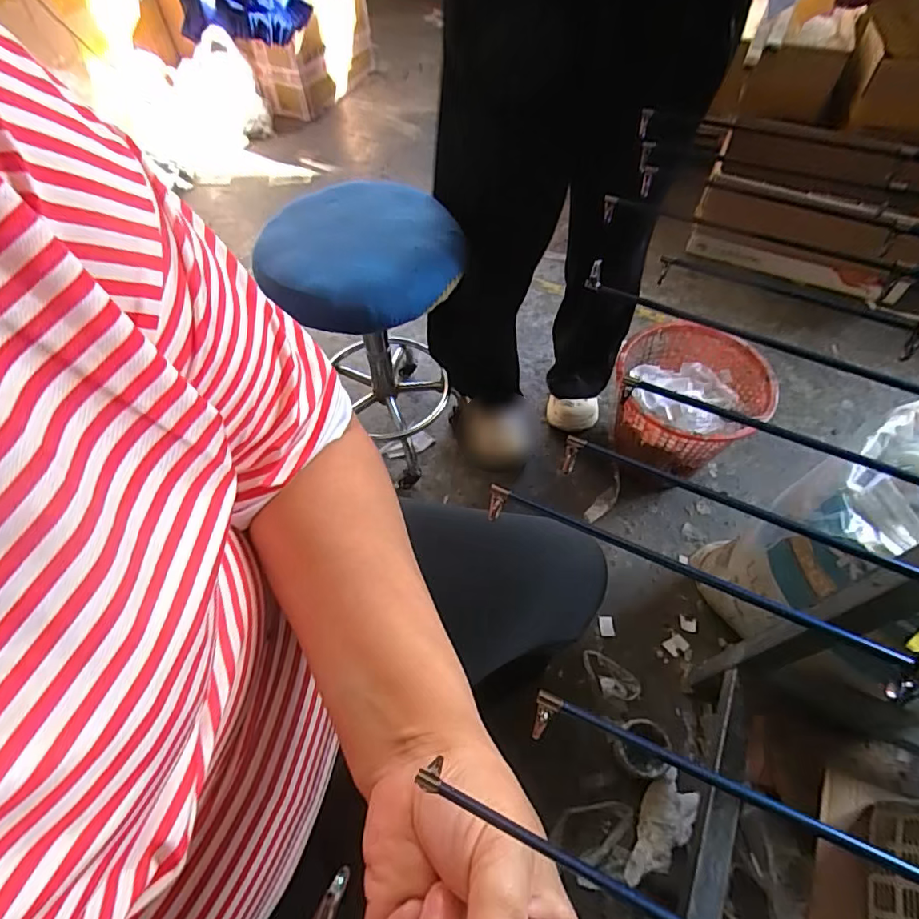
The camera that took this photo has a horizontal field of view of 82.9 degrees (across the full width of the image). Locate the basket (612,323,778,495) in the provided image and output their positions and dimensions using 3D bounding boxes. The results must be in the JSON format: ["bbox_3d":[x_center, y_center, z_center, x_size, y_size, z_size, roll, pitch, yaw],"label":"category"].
[{"bbox_3d":[0.452,-0.089,1.079,0.278,0.254,0.279,5,58,5],"label":"basket"}]

